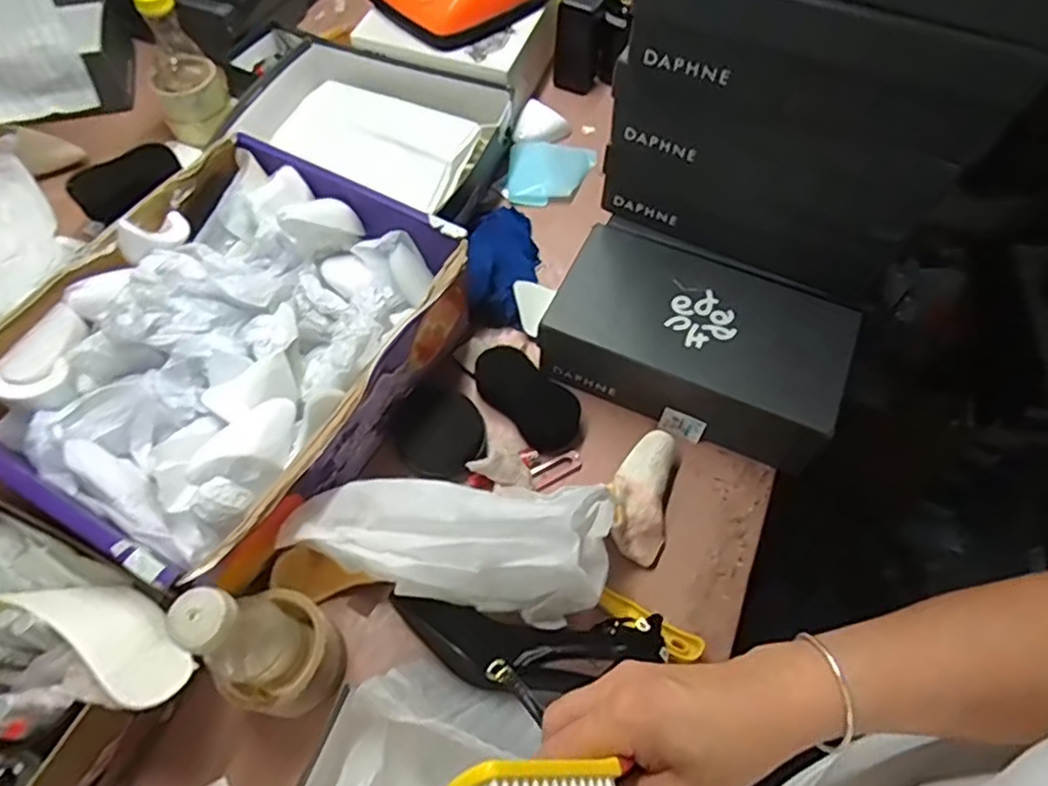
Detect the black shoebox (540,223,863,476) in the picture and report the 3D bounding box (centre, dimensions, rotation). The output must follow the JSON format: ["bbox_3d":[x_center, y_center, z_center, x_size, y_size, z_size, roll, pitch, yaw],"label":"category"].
[{"bbox_3d":[0.182,-0.055,0.713,0.295,0.088,0.163,22,62,11],"label":"black shoebox"}]

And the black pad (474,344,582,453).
[{"bbox_3d":[0.002,0.004,0.721,0.131,0.015,0.066,40,98,14],"label":"black pad"}]

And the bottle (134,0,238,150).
[{"bbox_3d":[-0.443,-0.423,0.854,0.089,0.179,0.079,-16,62,-10],"label":"bottle"}]

